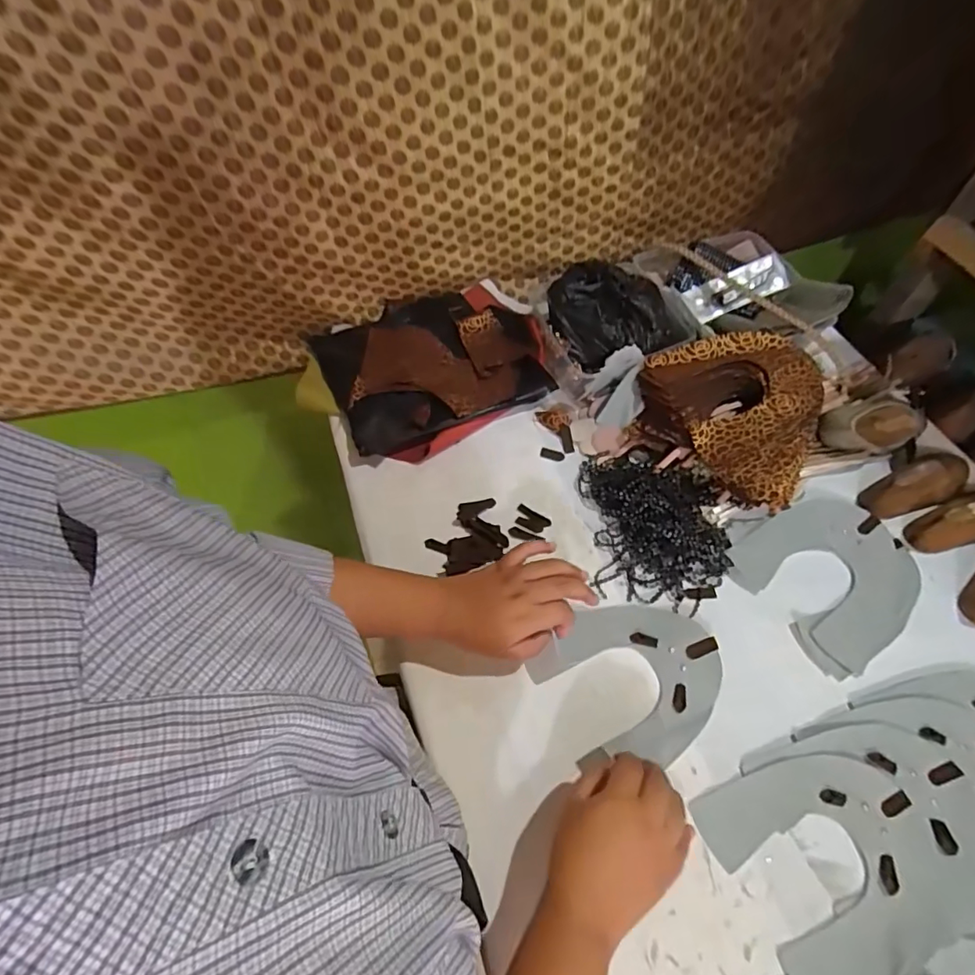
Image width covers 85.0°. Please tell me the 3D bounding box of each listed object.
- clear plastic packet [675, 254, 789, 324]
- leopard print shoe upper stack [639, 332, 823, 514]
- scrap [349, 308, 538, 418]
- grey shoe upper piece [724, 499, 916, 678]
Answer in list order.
[{"bbox_3d":[0.314,-0.253,0.681,0.131,0.012,0.050,-22,80,4],"label":"clear plastic packet"},{"bbox_3d":[0.270,-0.092,0.577,0.180,0.053,0.196,-39,66,-23],"label":"leopard print shoe upper stack"},{"bbox_3d":[-0.048,-0.159,0.652,0.203,0.016,0.178,4,57,2],"label":"scrap"},{"bbox_3d":[0.344,0.079,0.538,0.165,0.009,0.164,-33,64,-20],"label":"grey shoe upper piece"}]

